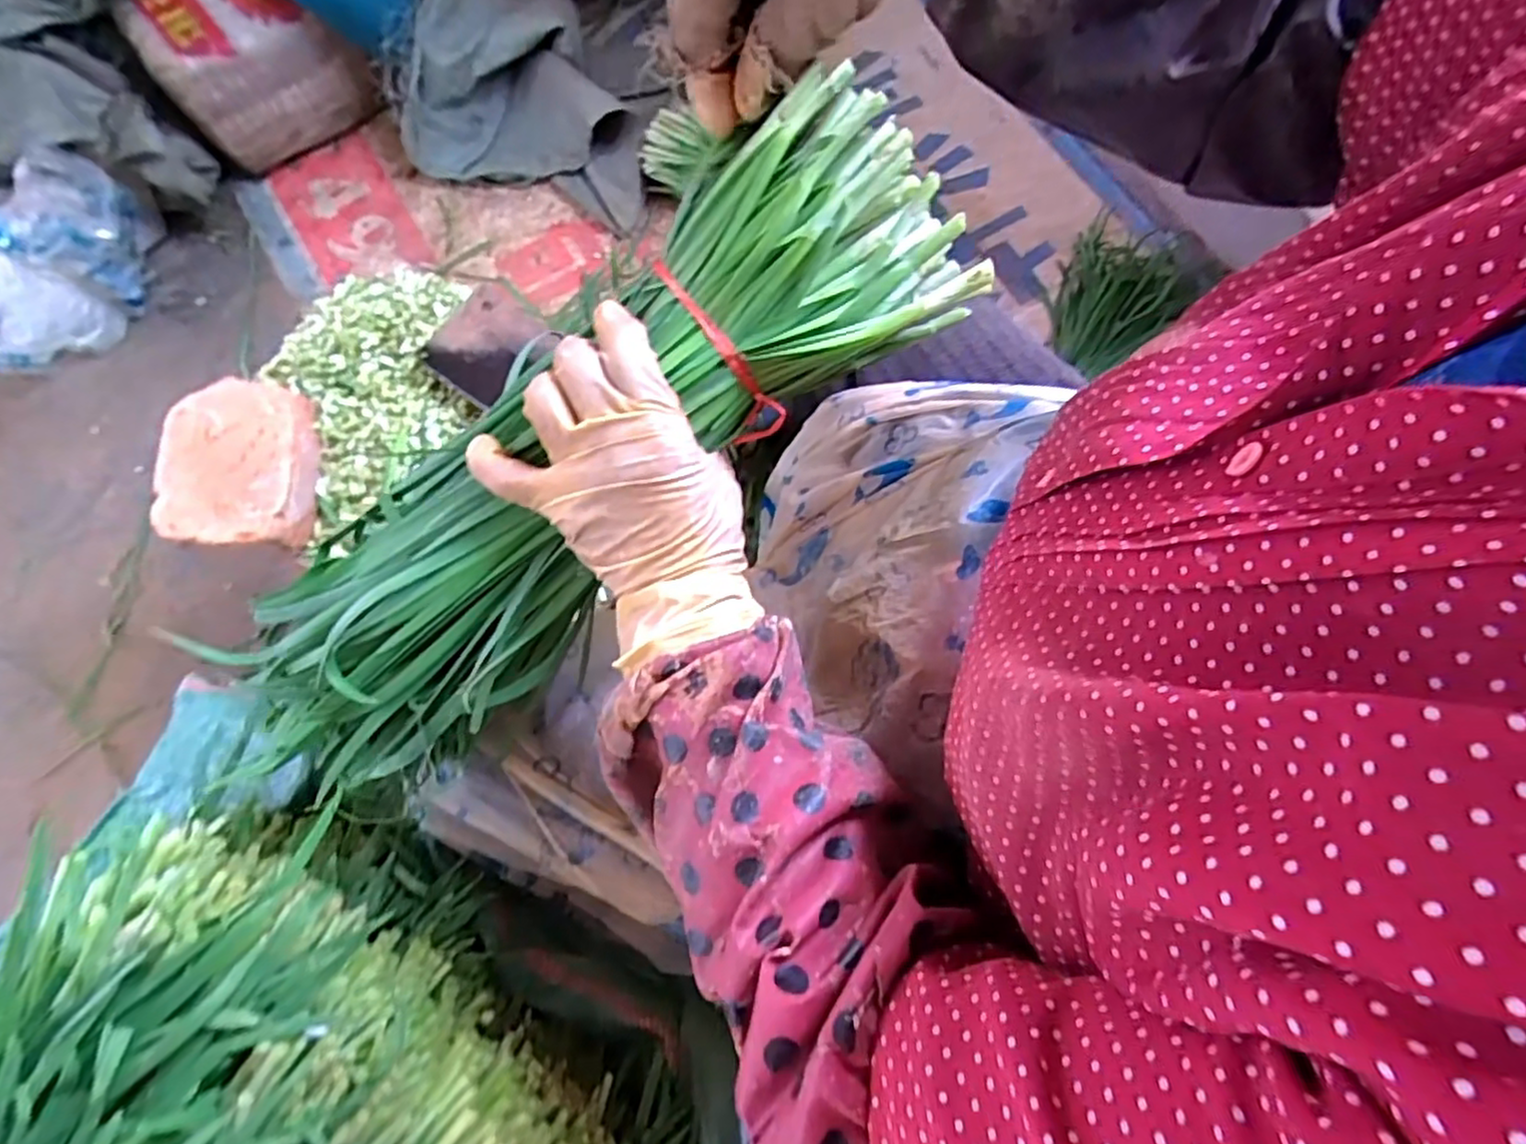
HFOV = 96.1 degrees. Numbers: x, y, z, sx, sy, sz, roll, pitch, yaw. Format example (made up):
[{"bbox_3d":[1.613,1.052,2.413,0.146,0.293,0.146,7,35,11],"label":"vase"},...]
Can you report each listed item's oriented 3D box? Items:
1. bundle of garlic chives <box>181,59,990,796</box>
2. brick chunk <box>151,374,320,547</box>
[{"bbox_3d":[-0.092,-0.046,0.326,0.401,0.058,0.119,-40,79,10],"label":"bundle of garlic chives"},{"bbox_3d":[-0.468,-0.098,0.620,0.117,0.047,0.159,-5,76,-2],"label":"brick chunk"}]

